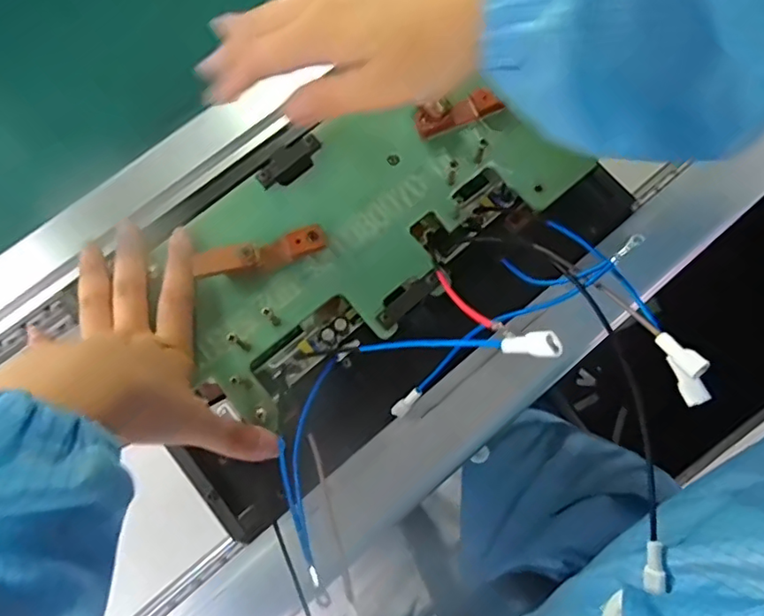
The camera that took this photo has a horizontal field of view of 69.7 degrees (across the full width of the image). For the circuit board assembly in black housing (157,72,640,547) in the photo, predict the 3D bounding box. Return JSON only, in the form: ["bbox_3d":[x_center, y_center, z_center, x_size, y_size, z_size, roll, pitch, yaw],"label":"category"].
[{"bbox_3d":[-0.009,-0.030,0.351,0.310,0.074,0.169,-39,80,-9],"label":"circuit board assembly in black housing"}]

